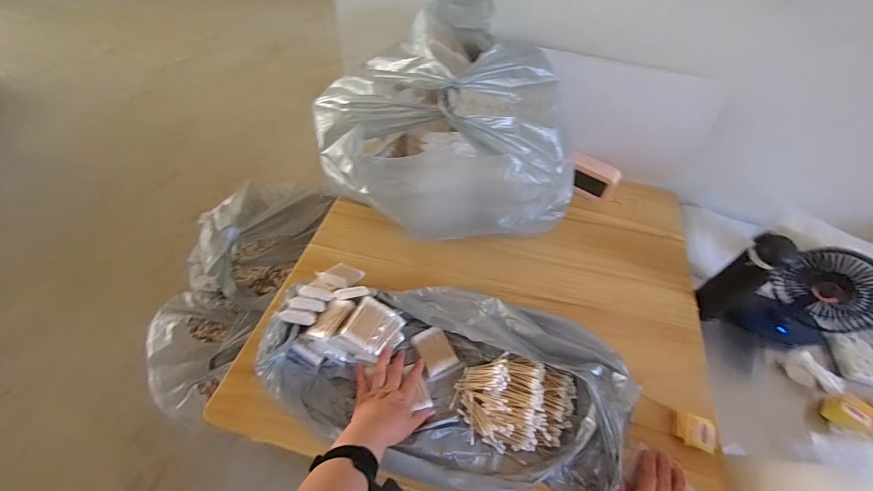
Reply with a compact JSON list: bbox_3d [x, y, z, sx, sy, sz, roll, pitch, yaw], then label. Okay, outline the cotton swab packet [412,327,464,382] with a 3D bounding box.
[{"bbox_3d":[0.001,0.178,0.621,0.060,0.014,0.079,-18,55,-18],"label":"cotton swab packet"}]

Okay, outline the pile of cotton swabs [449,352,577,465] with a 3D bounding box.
[{"bbox_3d":[0.122,0.241,0.567,0.179,0.048,0.133,14,52,6],"label":"pile of cotton swabs"}]

